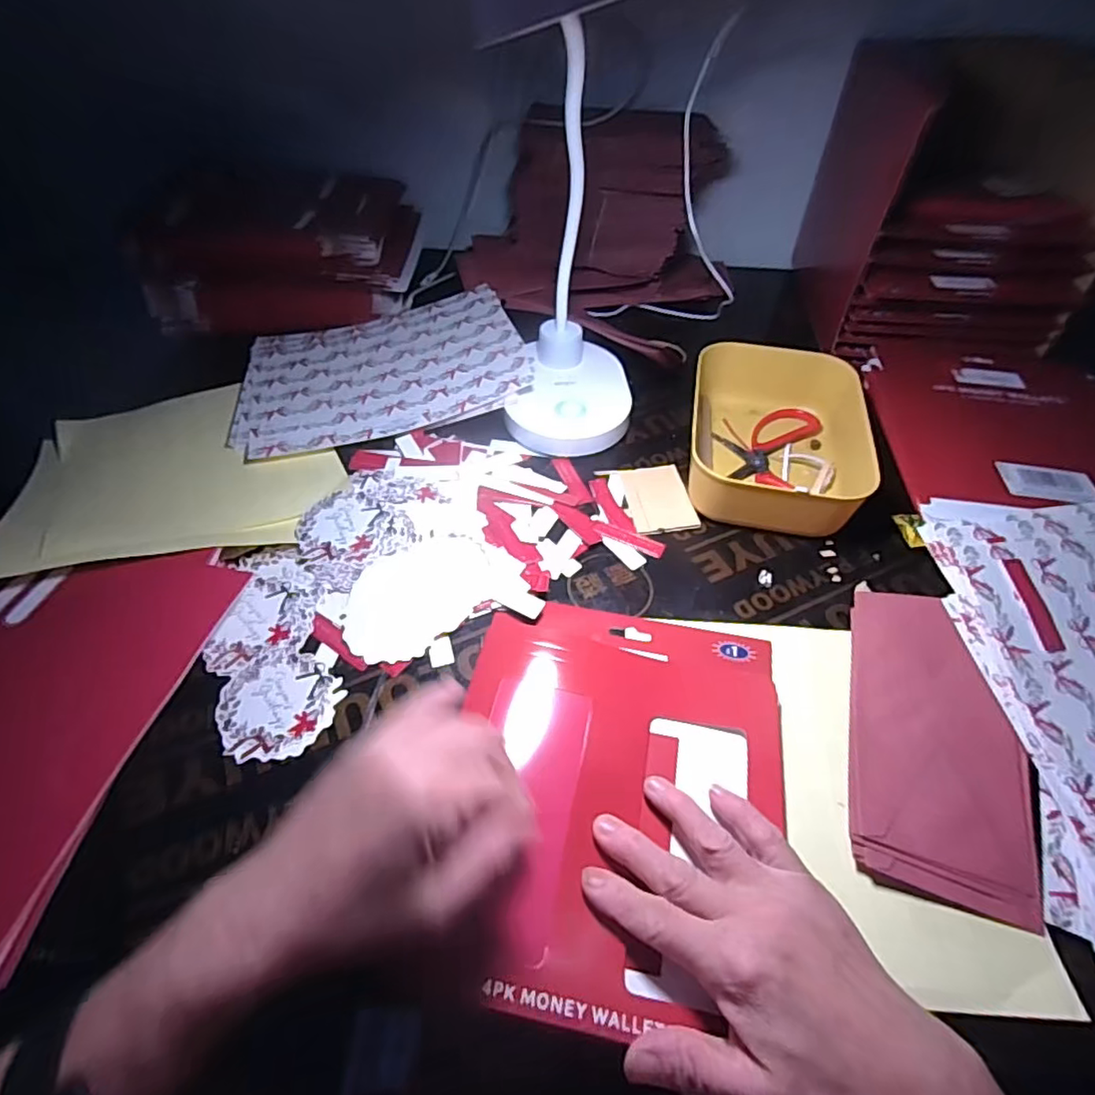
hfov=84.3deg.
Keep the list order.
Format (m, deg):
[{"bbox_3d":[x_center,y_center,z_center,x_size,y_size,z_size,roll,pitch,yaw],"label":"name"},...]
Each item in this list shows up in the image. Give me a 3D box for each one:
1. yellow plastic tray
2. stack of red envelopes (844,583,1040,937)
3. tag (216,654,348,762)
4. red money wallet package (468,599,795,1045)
[{"bbox_3d":[0.191,-0.101,0.517,0.137,0.057,0.211,10,50,7],"label":"yellow plastic tray"},{"bbox_3d":[0.231,0.111,0.356,0.093,0.023,0.173,15,58,12],"label":"stack of red envelopes"},{"bbox_3d":[-0.169,0.096,0.377,0.069,0.004,0.068,1,50,-1],"label":"tag"},{"bbox_3d":[0.045,0.132,0.355,0.187,0.014,0.233,6,50,3],"label":"red money wallet package"}]

